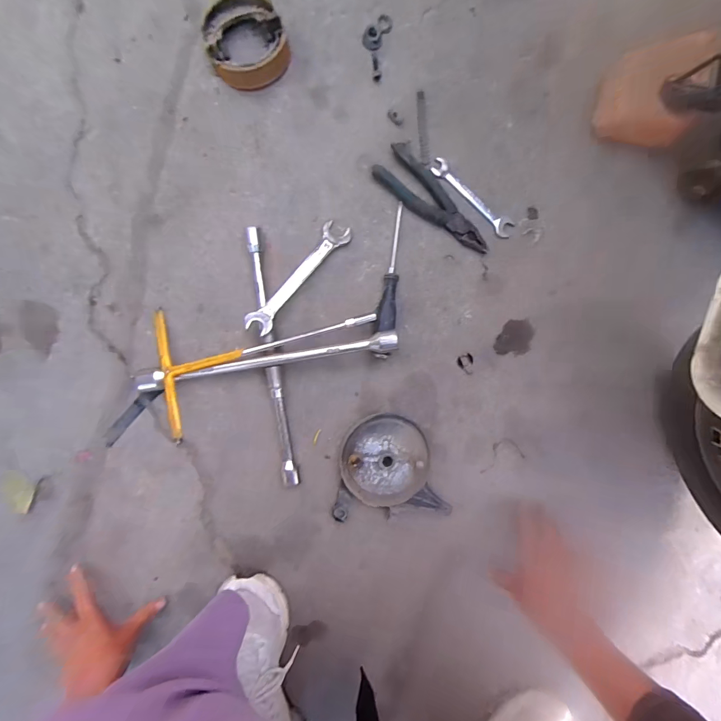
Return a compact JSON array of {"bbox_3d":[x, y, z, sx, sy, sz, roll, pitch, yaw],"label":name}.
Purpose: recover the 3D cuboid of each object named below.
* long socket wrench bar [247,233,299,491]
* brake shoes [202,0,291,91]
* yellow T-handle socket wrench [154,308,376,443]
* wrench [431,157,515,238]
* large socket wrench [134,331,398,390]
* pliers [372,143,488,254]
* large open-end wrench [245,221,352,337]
[{"bbox_3d":[-0.119,-0.001,0.499,0.022,0.025,0.353,-8,95,-2],"label":"long socket wrench bar"},{"bbox_3d":[-0.150,-0.413,0.471,0.099,0.029,0.107,-30,95,0],"label":"brake shoes"},{"bbox_3d":[-0.122,-0.024,0.476,0.288,0.050,0.165,-18,95,-2],"label":"yellow T-handle socket wrench"},{"bbox_3d":[0.158,-0.229,0.513,0.144,0.007,0.028,39,91,-5],"label":"wrench"},{"bbox_3d":[-0.126,0.002,0.484,0.349,0.037,0.022,-10,95,-2],"label":"large socket wrench"},{"bbox_3d":[0.105,-0.217,0.504,0.185,0.021,0.057,40,91,-5],"label":"pliers"},{"bbox_3d":[-0.081,-0.113,0.490,0.036,0.006,0.187,40,81,-12],"label":"large open-end wrench"}]

